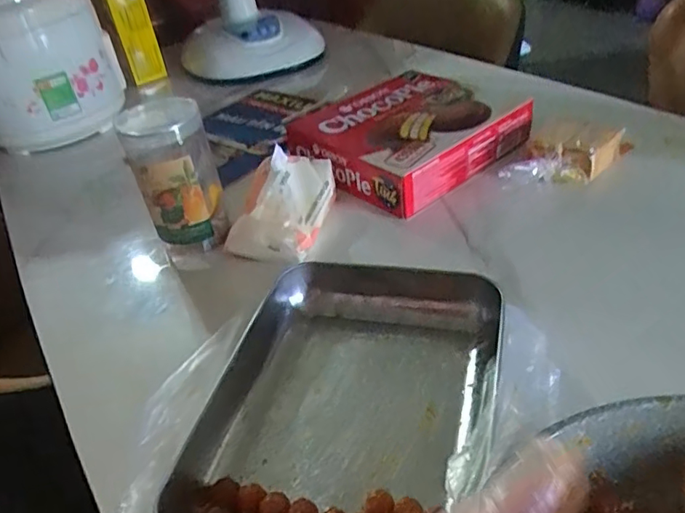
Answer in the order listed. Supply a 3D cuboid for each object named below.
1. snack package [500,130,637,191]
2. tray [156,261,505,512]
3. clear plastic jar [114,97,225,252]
[{"bbox_3d":[0.260,-0.113,0.630,0.178,0.039,0.049,-16,39,-11],"label":"snack package"},{"bbox_3d":[0.006,0.106,0.409,0.196,0.050,0.252,9,41,21],"label":"tray"},{"bbox_3d":[-0.176,-0.084,0.593,0.083,0.142,0.101,-22,40,-18],"label":"clear plastic jar"}]

